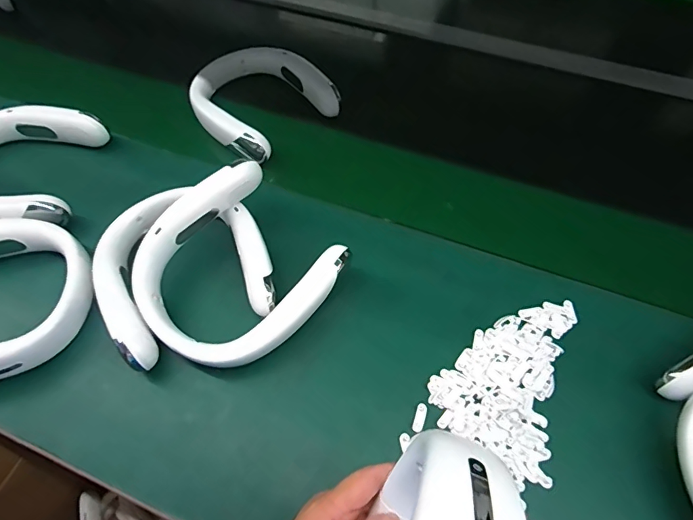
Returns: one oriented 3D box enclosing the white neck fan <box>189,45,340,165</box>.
[{"bbox_3d":[-0.137,-0.251,0.683,0.184,0.043,0.213,-40,67,-20],"label":"white neck fan"}]

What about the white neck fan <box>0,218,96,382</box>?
[{"bbox_3d":[-0.392,0.044,0.502,0.204,0.057,0.191,-8,60,-4],"label":"white neck fan"}]

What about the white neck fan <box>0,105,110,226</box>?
[{"bbox_3d":[-0.445,-0.119,0.604,0.197,0.056,0.193,3,60,2],"label":"white neck fan"}]

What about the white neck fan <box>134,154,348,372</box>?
[{"bbox_3d":[-0.123,0.010,0.496,0.200,0.052,0.191,-42,79,-9],"label":"white neck fan"}]

